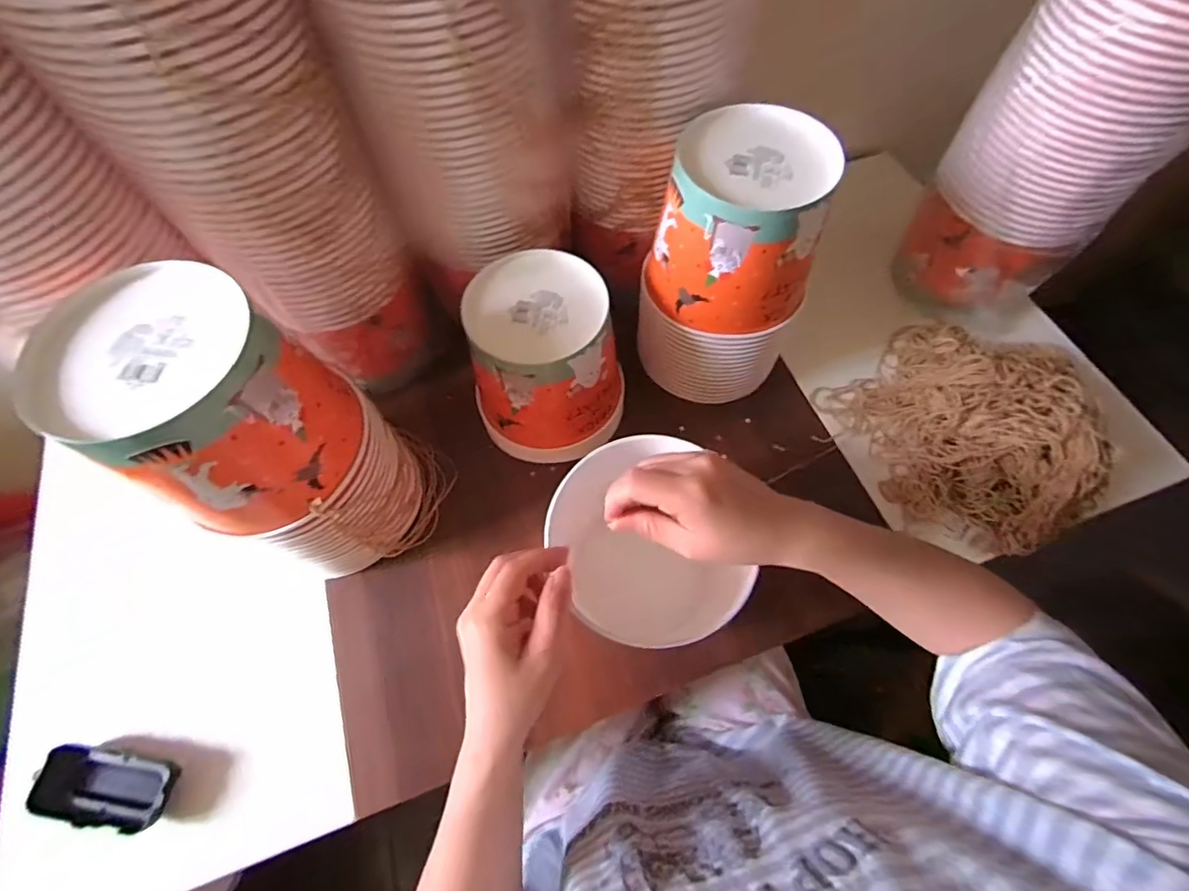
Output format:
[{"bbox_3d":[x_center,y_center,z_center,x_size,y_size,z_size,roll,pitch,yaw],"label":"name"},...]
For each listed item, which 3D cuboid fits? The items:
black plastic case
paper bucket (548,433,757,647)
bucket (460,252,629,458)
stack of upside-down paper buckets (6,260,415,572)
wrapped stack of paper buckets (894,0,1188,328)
[{"bbox_3d":[-0.396,0.278,0.415,0.103,0.024,0.047,9,66,5],"label":"black plastic case"},{"bbox_3d":[0.054,0.101,0.476,0.160,0.175,0.164,0,65,1],"label":"paper bucket"},{"bbox_3d":[-0.045,-0.083,0.507,0.149,0.142,0.144,-6,65,-2],"label":"bucket"},{"bbox_3d":[-0.252,0.001,0.417,0.150,0.262,0.135,31,69,14],"label":"stack of upside-down paper buckets"},{"bbox_3d":[0.443,-0.294,0.446,0.184,0.404,0.145,36,71,16],"label":"wrapped stack of paper buckets"}]

